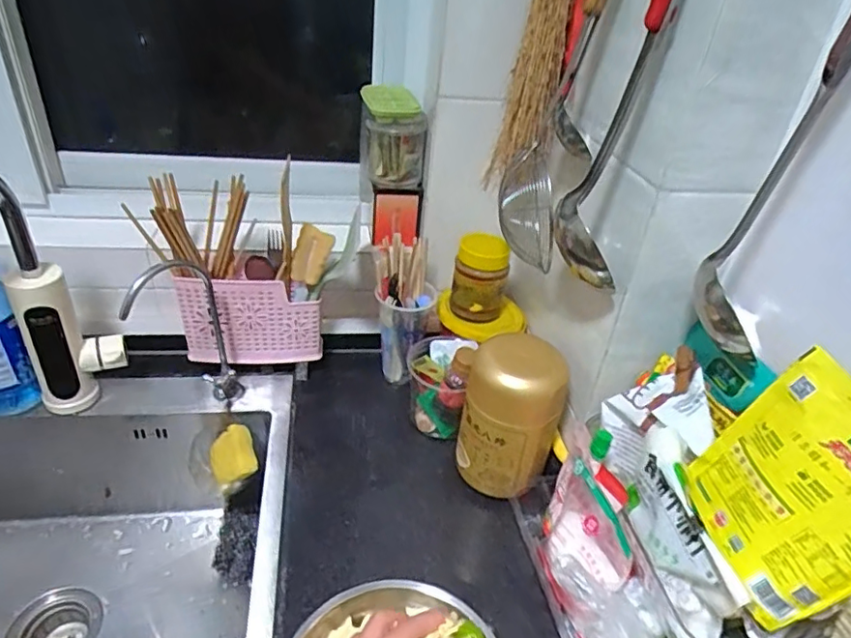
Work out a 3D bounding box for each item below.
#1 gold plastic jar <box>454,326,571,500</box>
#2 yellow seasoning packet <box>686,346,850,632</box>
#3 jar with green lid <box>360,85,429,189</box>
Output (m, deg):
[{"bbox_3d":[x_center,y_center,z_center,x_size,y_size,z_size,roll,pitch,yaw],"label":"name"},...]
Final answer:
[{"bbox_3d":[0.100,0.116,0.687,0.115,0.178,0.087,10,36,8],"label":"gold plastic jar"},{"bbox_3d":[0.277,0.129,0.433,0.019,0.169,0.138,6,41,-31],"label":"yellow seasoning packet"},{"bbox_3d":[-0.048,-0.264,0.834,0.082,0.122,0.097,-2,35,-12],"label":"jar with green lid"}]

